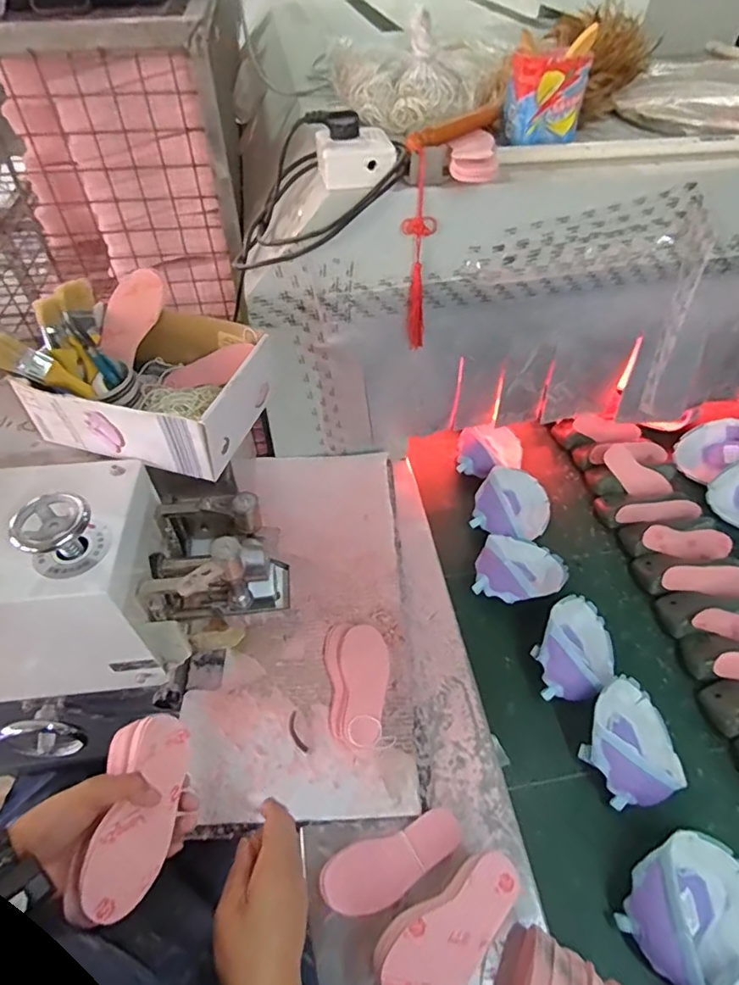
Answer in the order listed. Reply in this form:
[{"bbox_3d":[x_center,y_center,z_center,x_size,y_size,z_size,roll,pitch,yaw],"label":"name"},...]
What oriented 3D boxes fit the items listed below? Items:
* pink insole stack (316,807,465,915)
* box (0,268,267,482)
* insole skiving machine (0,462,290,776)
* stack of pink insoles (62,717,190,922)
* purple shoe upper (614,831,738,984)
[{"bbox_3d":[0.027,0.392,0.557,0.153,0.010,0.059,-16,51,-14],"label":"pink insole stack"},{"bbox_3d":[-0.258,-0.147,0.612,0.246,0.118,0.202,12,50,10],"label":"box"},{"bbox_3d":[-0.359,0.140,0.615,0.484,0.363,0.210,-8,49,-7],"label":"insole skiving machine"},{"bbox_3d":[-0.207,0.281,0.465,0.069,0.041,0.158,31,40,-25],"label":"stack of pink insoles"},{"bbox_3d":[0.337,0.424,0.539,0.147,0.062,0.119,-29,55,-23],"label":"purple shoe upper"}]

